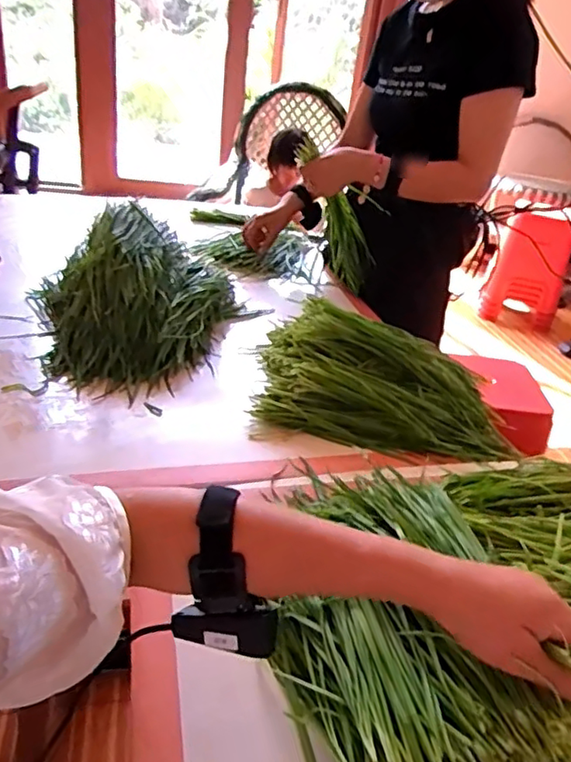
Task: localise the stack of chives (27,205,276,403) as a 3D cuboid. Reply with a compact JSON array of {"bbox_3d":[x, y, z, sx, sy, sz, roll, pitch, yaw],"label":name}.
[{"bbox_3d":[-0.200,-0.132,0.912,0.354,0.143,0.323,-6,34,-22],"label":"stack of chives"}]

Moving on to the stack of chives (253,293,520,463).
[{"bbox_3d":[0.132,-0.002,0.805,0.335,0.103,0.199,7,30,0],"label":"stack of chives"}]

